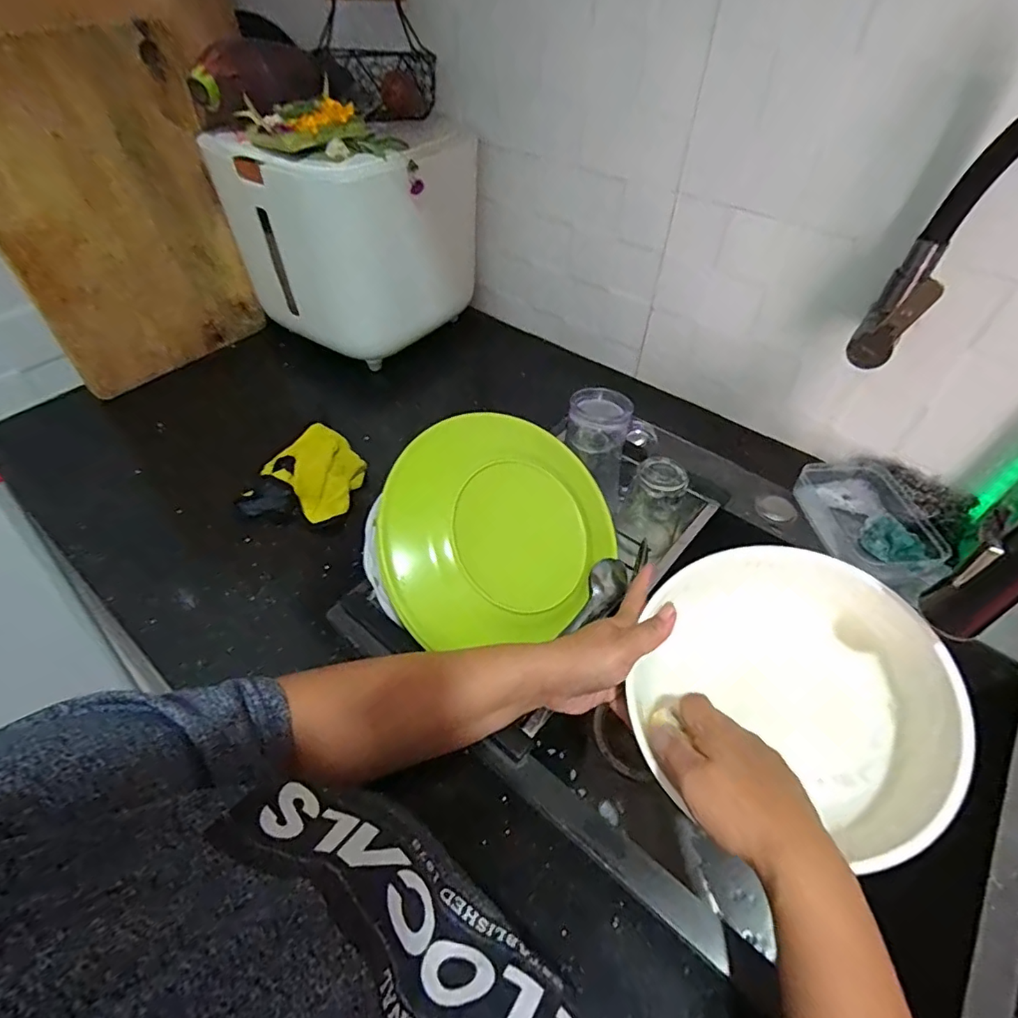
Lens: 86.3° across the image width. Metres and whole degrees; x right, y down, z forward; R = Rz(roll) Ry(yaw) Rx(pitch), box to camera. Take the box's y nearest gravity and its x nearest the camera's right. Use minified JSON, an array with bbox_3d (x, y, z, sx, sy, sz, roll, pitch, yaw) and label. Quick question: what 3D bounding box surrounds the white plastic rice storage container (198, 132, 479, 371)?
[{"bbox_3d":[-0.190,-0.351,0.726,0.222,0.253,0.262,34,55,26],"label":"white plastic rice storage container"}]

